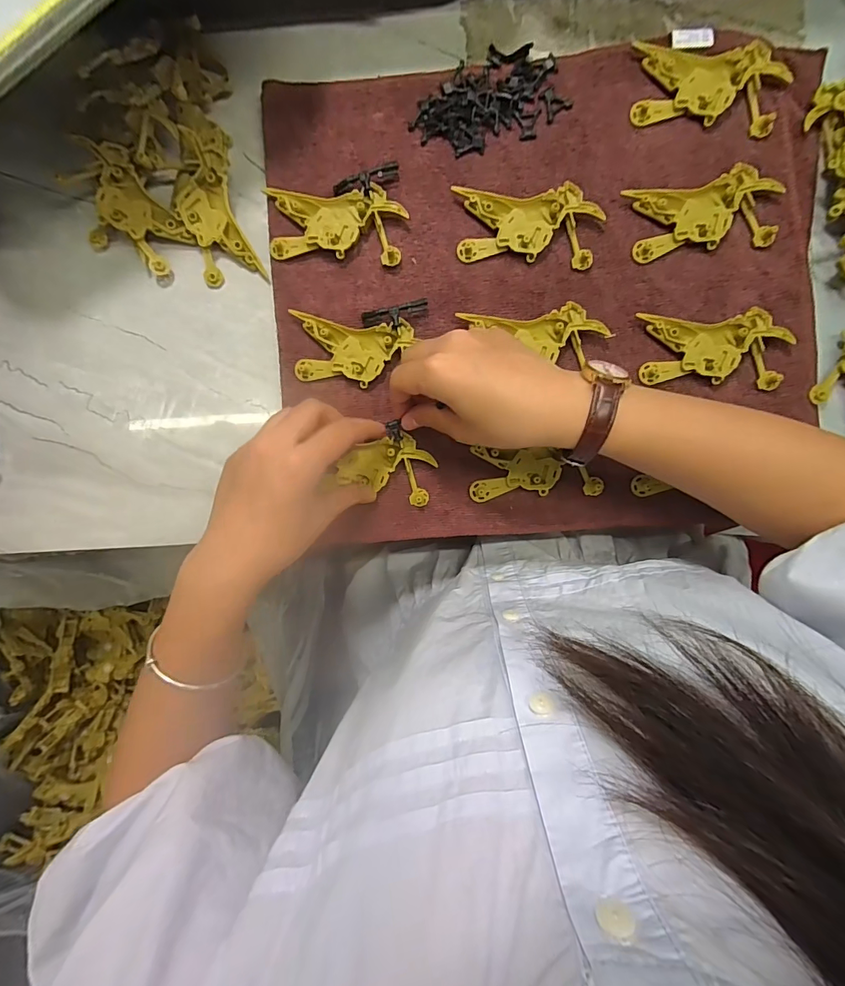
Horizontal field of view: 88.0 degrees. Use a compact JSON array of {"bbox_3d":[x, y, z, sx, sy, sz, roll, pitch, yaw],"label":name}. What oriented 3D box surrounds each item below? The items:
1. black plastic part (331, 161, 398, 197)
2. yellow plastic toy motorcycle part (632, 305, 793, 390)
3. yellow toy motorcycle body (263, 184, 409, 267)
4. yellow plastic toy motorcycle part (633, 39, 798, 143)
[{"bbox_3d":[-0.040,-0.223,0.317,0.048,0.011,0.016,-13,93,3],"label":"black plastic part"},{"bbox_3d":[0.208,-0.104,0.316,0.099,0.011,0.051,4,94,2],"label":"yellow plastic toy motorcycle part"},{"bbox_3d":[-0.063,-0.195,0.320,0.095,0.010,0.048,5,94,2],"label":"yellow toy motorcycle body"},{"bbox_3d":[0.200,-0.287,0.309,0.101,0.014,0.050,8,94,2],"label":"yellow plastic toy motorcycle part"}]

